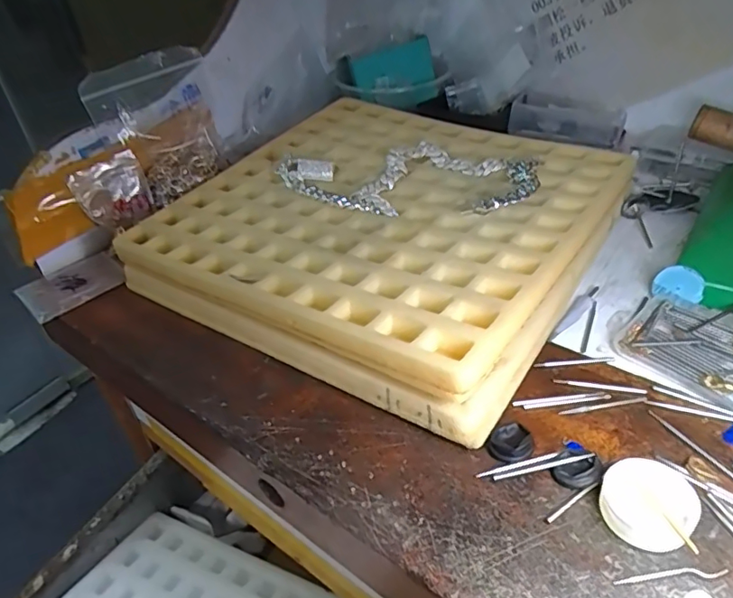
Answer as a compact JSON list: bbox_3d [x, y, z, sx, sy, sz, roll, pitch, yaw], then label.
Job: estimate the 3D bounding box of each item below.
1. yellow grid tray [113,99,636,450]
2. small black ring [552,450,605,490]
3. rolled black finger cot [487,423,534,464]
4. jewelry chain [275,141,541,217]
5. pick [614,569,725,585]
[{"bbox_3d":[0.016,-0.053,0.363,0.267,0.044,0.255,20,44,30],"label":"yellow grid tray"},{"bbox_3d":[0.087,0.069,0.220,0.018,0.009,0.016,14,42,24],"label":"small black ring"},{"bbox_3d":[0.063,0.062,0.233,0.018,0.008,0.017,-4,37,3],"label":"rolled black finger cot"},{"bbox_3d":[0.024,-0.086,0.372,0.179,0.010,0.091,5,39,15],"label":"jewelry chain"},{"bbox_3d":[0.107,0.096,0.188,0.039,0.004,0.004,-4,37,3],"label":"pick"}]

